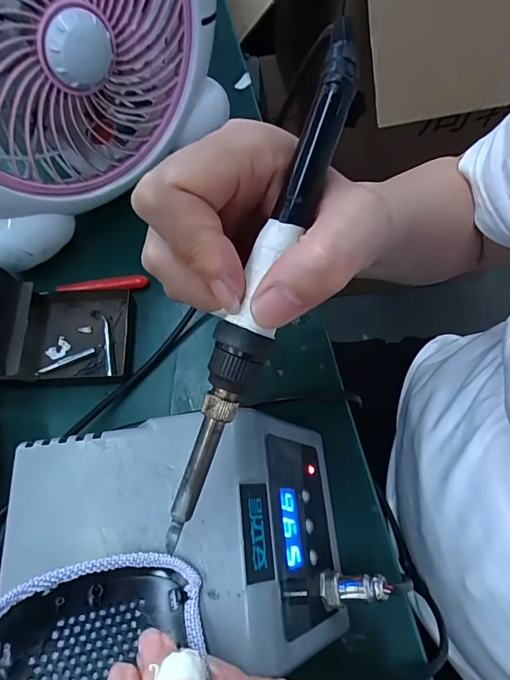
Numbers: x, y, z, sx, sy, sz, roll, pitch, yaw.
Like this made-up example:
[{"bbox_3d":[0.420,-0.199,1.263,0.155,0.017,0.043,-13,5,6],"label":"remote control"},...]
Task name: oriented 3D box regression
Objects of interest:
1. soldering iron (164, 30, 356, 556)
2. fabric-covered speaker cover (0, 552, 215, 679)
[{"bbox_3d":[0.006,-0.025,0.164,0.018,0.025,0.210,20,90,10],"label":"soldering iron"},{"bbox_3d":[-0.057,0.120,0.156,0.081,0.016,0.074,-3,41,-29],"label":"fabric-covered speaker cover"}]

